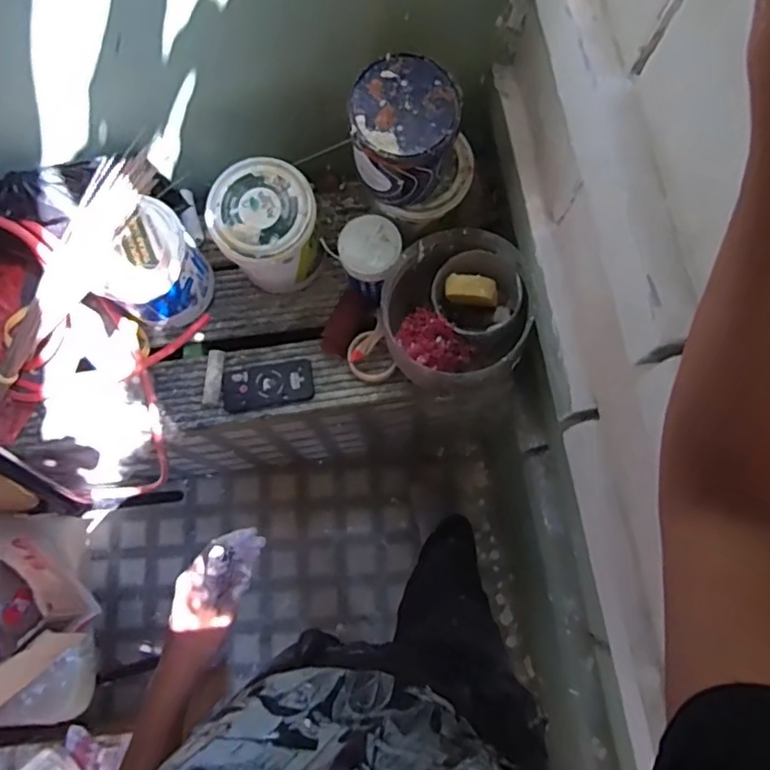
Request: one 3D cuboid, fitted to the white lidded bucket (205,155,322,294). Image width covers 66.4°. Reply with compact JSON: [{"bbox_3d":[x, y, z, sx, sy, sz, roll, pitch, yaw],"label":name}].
[{"bbox_3d":[-0.206,-0.272,1.055,0.173,0.188,0.172,0,75,1],"label":"white lidded bucket"}]

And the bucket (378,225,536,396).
[{"bbox_3d":[0.115,-0.110,1.004,0.233,0.207,0.236,0,75,1],"label":"bucket"}]

